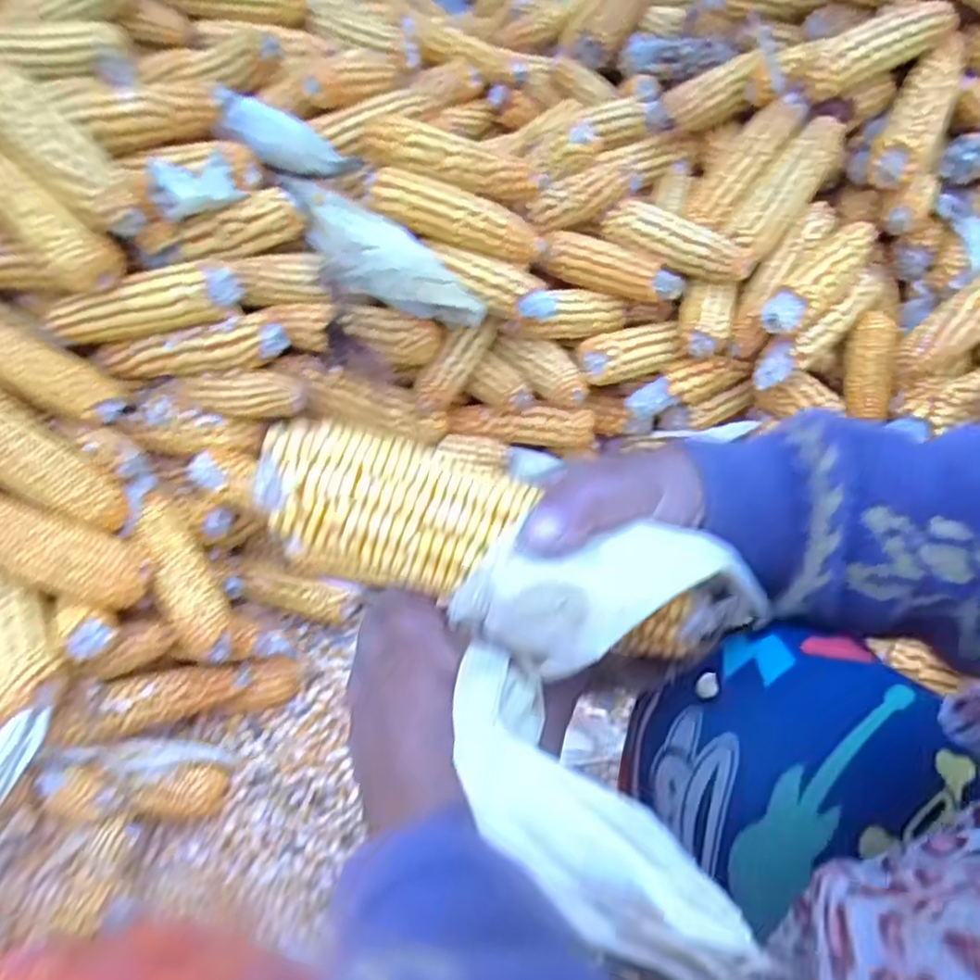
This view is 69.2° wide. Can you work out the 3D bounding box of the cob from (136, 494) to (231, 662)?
[{"bbox_3d":[-0.269,0.072,0.618,0.045,0.039,0.159,-25,76,-16],"label":"cob"}]

